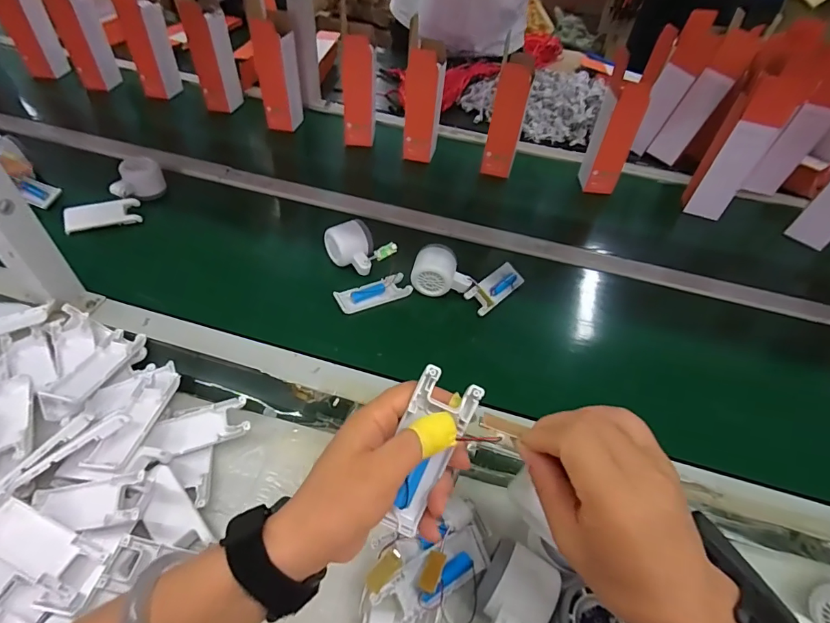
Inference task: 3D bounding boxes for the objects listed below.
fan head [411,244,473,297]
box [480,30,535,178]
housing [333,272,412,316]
[{"bbox_3d":[0.038,-0.056,0.630,0.081,0.051,0.065,6,47,1],"label":"fan head"},{"bbox_3d":[0.169,-0.349,0.813,0.061,0.211,0.062,15,47,8],"label":"box"},{"bbox_3d":[-0.057,-0.025,0.619,0.104,0.013,0.035,-19,52,-22],"label":"housing"}]

